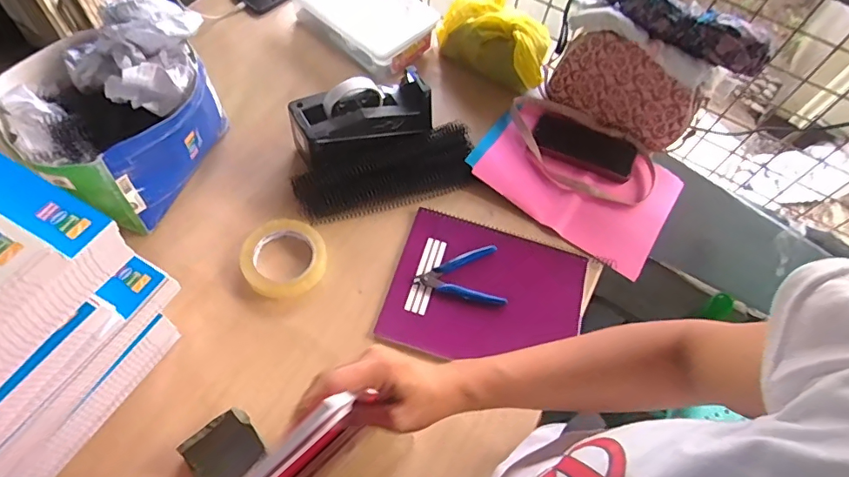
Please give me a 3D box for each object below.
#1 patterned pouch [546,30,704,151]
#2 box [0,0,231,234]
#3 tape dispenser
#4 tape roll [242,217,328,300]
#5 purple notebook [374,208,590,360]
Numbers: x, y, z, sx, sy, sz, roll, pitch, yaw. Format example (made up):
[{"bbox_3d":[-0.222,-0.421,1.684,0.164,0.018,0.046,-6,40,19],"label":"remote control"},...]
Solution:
[{"bbox_3d":[0.300,-0.223,0.737,0.211,0.143,0.030,25,61,8],"label":"patterned pouch"},{"bbox_3d":[-0.381,-0.161,0.628,0.210,0.186,0.238,32,63,12],"label":"box"},{"bbox_3d":[-0.088,-0.170,0.698,0.201,0.100,0.095,-32,69,-21],"label":"tape dispenser"},{"bbox_3d":[-0.180,0.024,0.627,0.102,0.015,0.103,3,61,-5],"label":"tape roll"},{"bbox_3d":[0.083,0.069,0.633,0.241,0.010,0.188,16,61,3],"label":"purple notebook"}]

